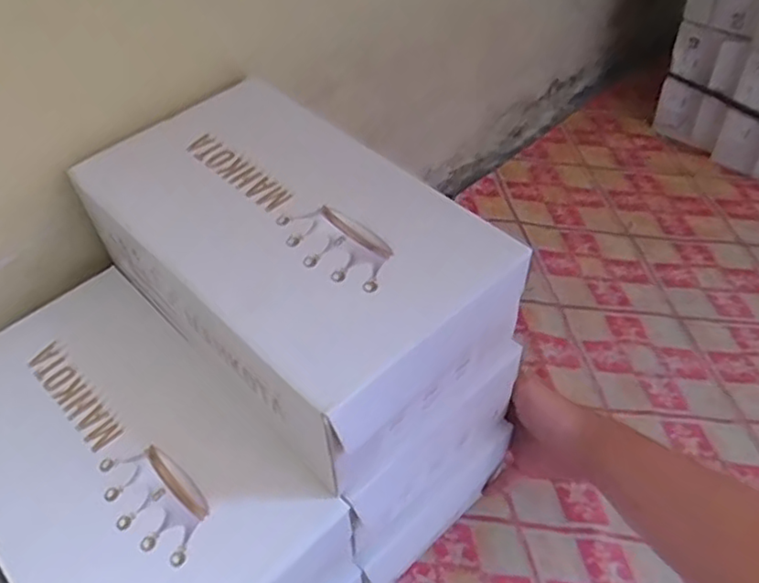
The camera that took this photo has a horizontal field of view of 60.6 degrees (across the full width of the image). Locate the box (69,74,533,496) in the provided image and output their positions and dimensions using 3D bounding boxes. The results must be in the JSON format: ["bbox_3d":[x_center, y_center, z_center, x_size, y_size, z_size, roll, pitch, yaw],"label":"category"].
[{"bbox_3d":[-0.058,-0.023,0.446,0.158,0.096,0.276,-37,57,-26],"label":"box"}]

